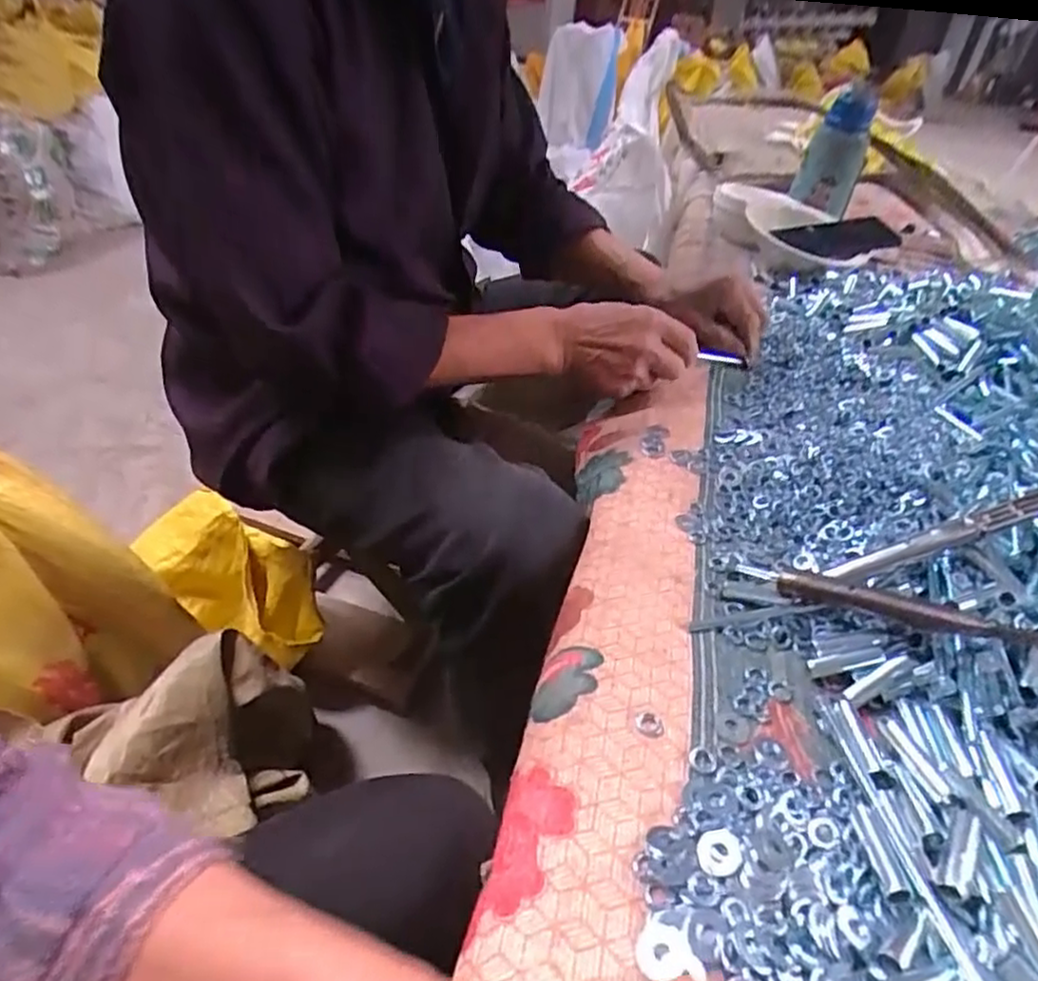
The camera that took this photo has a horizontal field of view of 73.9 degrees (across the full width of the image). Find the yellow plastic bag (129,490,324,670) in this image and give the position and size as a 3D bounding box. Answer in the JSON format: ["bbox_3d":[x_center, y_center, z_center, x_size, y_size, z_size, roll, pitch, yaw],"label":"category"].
[{"bbox_3d":[-0.377,0.112,0.908,0.262,0.109,0.108,26,42,23],"label":"yellow plastic bag"}]

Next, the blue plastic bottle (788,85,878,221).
[{"bbox_3d":[0.547,-0.581,1.198,0.095,0.204,0.085,23,40,20],"label":"blue plastic bottle"}]

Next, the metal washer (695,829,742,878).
[{"bbox_3d":[0.090,0.162,0.310,0.023,0.004,0.018,-26,48,-36],"label":"metal washer"}]

